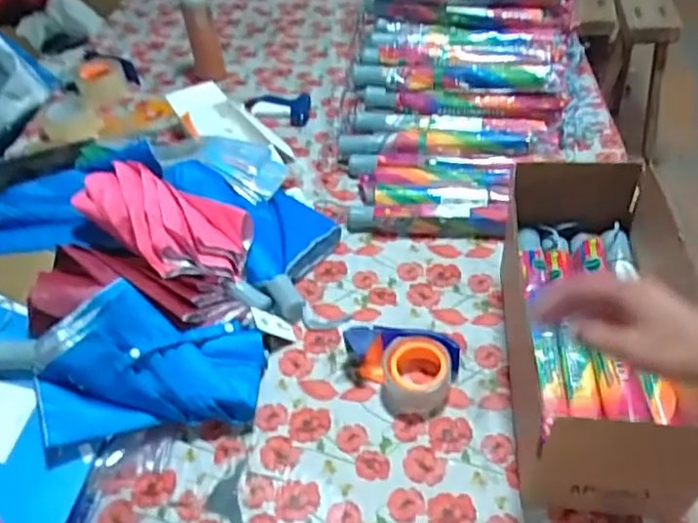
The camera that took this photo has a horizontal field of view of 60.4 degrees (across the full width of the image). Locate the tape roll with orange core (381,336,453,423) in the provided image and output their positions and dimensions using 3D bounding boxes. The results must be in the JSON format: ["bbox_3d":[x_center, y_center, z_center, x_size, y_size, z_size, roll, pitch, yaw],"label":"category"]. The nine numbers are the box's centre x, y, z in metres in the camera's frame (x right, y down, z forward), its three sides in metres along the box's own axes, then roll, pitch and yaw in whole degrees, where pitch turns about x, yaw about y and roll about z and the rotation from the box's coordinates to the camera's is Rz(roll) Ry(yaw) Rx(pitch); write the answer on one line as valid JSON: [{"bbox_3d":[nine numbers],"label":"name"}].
[{"bbox_3d":[0.085,0.145,0.754,0.084,0.052,0.083,-3,47,4],"label":"tape roll with orange core"}]

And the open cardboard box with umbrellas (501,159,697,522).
[{"bbox_3d":[0.280,0.070,0.696,0.152,0.188,0.377,5,51,4],"label":"open cardboard box with umbrellas"}]

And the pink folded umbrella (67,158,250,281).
[{"bbox_3d":[-0.269,-0.058,0.887,0.247,0.084,0.147,28,56,29],"label":"pink folded umbrella"}]

